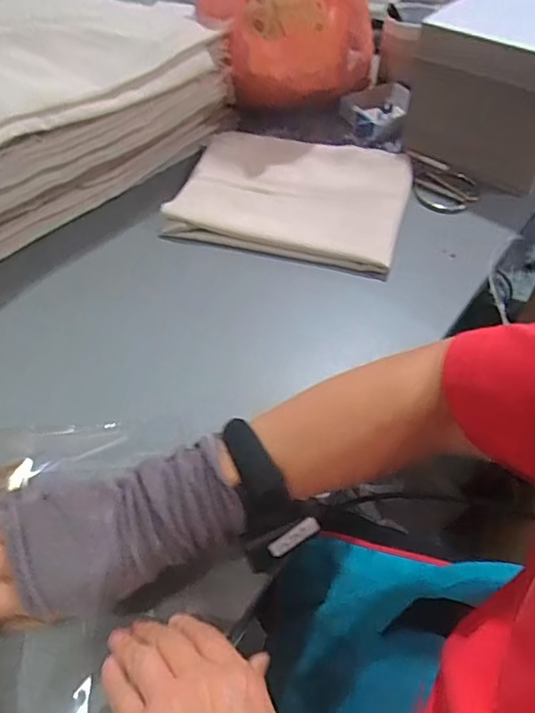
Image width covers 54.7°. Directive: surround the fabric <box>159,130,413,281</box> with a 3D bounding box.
[{"bbox_3d":[0.037,-0.218,0.693,0.291,0.030,0.233,13,52,11],"label":"fabric"}]

